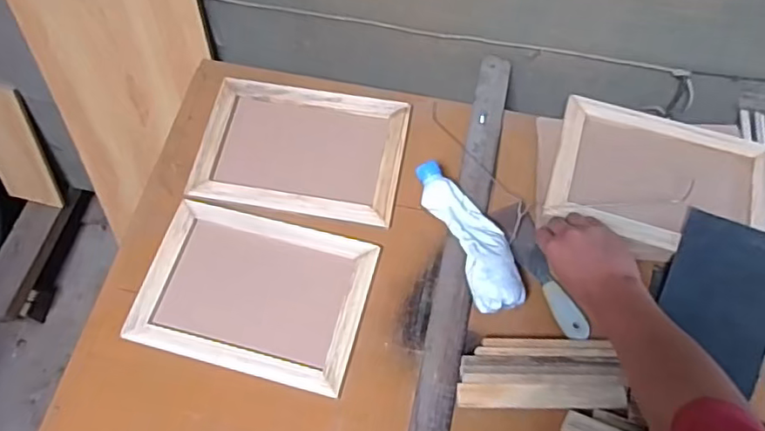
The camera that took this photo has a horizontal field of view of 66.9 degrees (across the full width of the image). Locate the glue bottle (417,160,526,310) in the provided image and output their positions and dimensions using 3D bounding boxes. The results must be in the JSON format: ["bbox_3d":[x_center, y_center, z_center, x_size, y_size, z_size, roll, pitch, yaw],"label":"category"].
[{"bbox_3d":[0.117,0.024,0.780,0.075,0.044,0.225,-22,66,-9],"label":"glue bottle"}]

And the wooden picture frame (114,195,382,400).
[{"bbox_3d":[-0.166,0.099,0.767,0.285,0.014,0.207,13,66,7],"label":"wooden picture frame"}]

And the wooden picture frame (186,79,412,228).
[{"bbox_3d":[-0.118,-0.103,0.858,0.294,0.014,0.208,9,65,5],"label":"wooden picture frame"}]

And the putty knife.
[{"bbox_3d":[0.212,0.071,0.776,0.049,0.013,0.200,-20,66,-8],"label":"putty knife"}]

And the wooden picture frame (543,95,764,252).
[{"bbox_3d":[0.395,-0.053,0.811,0.298,0.028,0.215,16,63,6],"label":"wooden picture frame"}]

